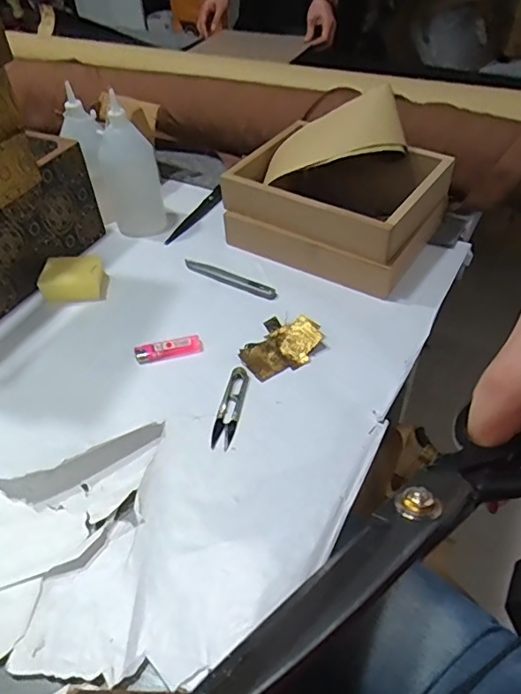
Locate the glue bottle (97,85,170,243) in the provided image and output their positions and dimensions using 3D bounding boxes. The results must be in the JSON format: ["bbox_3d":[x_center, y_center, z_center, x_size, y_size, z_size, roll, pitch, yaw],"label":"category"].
[{"bbox_3d":[-0.194,-0.254,0.762,0.069,0.173,0.058,25,52,24],"label":"glue bottle"}]

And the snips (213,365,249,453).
[{"bbox_3d":[-0.032,0.064,0.568,0.023,0.007,0.103,7,45,9],"label":"snips"}]

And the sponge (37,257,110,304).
[{"bbox_3d":[-0.248,-0.092,0.702,0.082,0.042,0.059,-2,46,1],"label":"sponge"}]

